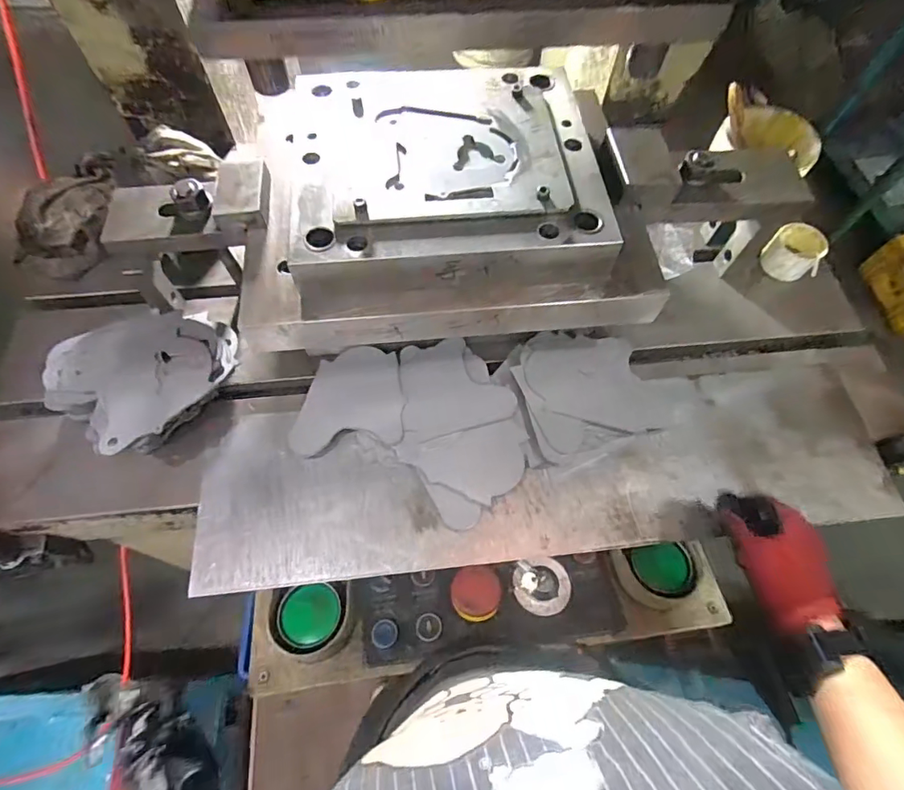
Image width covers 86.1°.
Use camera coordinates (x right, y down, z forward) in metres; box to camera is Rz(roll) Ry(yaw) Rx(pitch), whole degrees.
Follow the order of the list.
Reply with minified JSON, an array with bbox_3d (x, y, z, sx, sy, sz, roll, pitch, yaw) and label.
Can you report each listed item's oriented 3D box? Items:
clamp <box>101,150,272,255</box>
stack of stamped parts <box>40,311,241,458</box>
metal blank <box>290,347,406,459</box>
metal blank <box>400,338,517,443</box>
[{"bbox_3d":[-0.290,-0.204,0.532,0.181,0.050,0.101,-3,65,-2],"label":"clamp"},{"bbox_3d":[-0.344,-0.013,0.547,0.188,0.059,0.173,-18,66,-9],"label":"stack of stamped parts"},{"bbox_3d":[-0.126,0.004,0.586,0.129,0.005,0.126,-9,67,1],"label":"metal blank"},{"bbox_3d":[-0.001,-0.014,0.588,0.130,0.011,0.124,-12,65,-6],"label":"metal blank"}]

